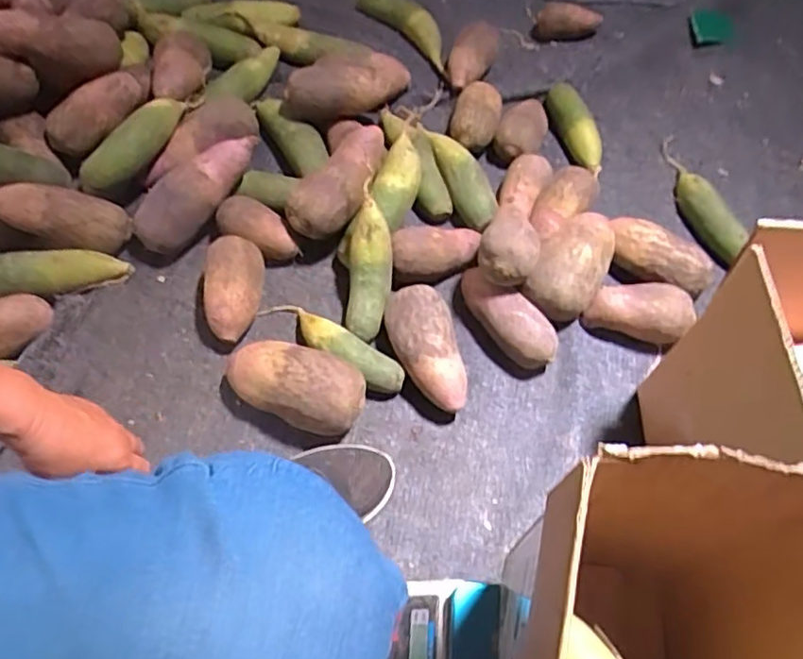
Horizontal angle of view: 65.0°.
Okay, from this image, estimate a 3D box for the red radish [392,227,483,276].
[{"bbox_3d":[0.044,-0.105,0.818,0.130,0.047,0.063,-15,60,-32],"label":"red radish"}]

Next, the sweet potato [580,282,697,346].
[{"bbox_3d":[0.293,-0.025,0.785,0.117,0.068,0.069,18,61,9],"label":"sweet potato"}]

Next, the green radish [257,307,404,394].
[{"bbox_3d":[-0.087,0.015,0.758,0.205,0.045,0.045,33,63,15],"label":"green radish"}]

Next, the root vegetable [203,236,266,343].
[{"bbox_3d":[-0.204,-0.046,0.775,0.069,0.064,0.125,-5,60,-7],"label":"root vegetable"}]

